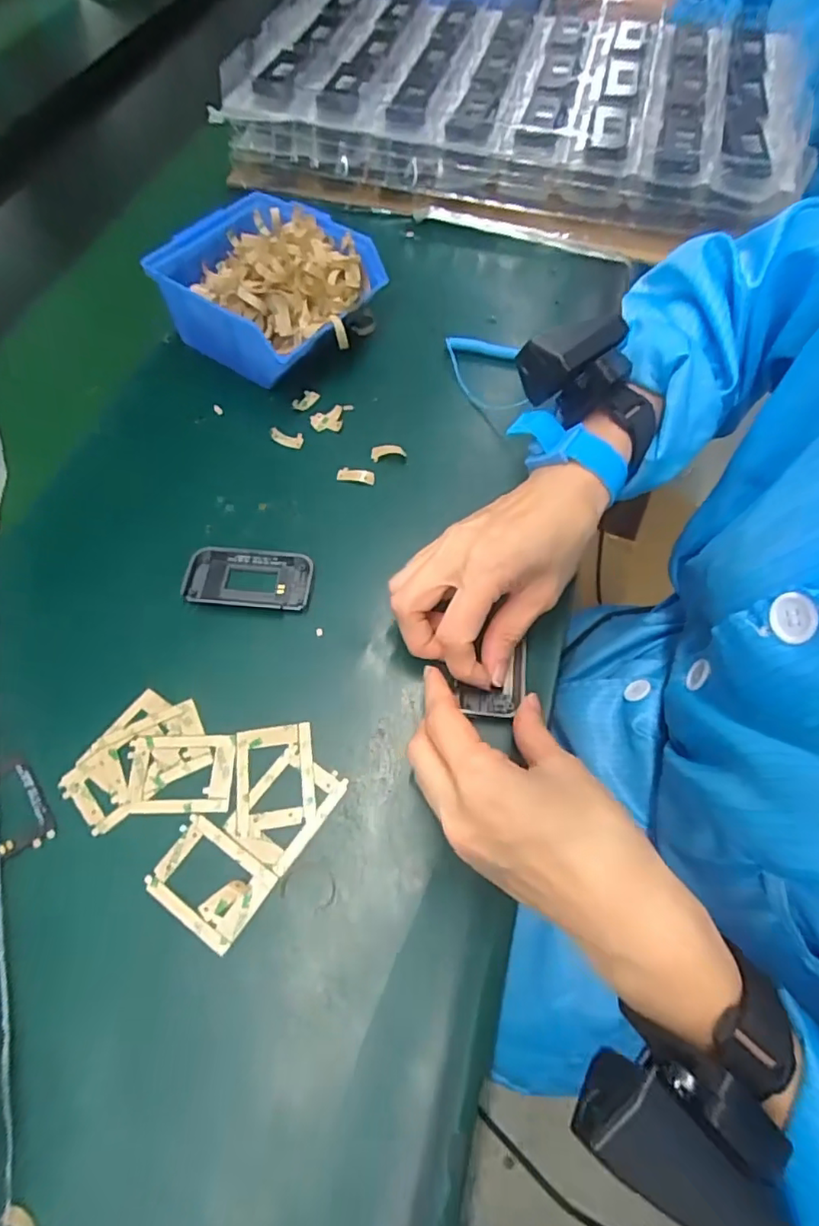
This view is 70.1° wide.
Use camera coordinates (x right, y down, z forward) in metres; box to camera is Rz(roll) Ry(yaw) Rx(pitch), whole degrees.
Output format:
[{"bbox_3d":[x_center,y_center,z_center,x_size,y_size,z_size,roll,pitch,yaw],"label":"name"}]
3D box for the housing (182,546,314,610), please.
[{"bbox_3d":[-0.099,-0.021,0.358,0.076,0.011,0.038,3,61,1],"label":"housing"}]

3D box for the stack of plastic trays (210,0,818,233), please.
[{"bbox_3d":[0.111,-0.516,0.594,0.516,0.087,0.326,14,62,9],"label":"stack of plastic trays"}]

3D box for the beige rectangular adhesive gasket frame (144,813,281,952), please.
[{"bbox_3d":[-0.096,0.128,0.279,0.053,0.004,0.041,30,65,15],"label":"beige rectangular adhesive gasket frame"}]

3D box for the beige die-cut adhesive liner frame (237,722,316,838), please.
[{"bbox_3d":[-0.070,0.085,0.303,0.039,0.004,0.054,-7,61,-4],"label":"beige die-cut adhesive liner frame"}]

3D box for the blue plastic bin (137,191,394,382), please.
[{"bbox_3d":[-0.105,-0.244,0.447,0.145,0.068,0.126,34,66,17],"label":"blue plastic bin"}]

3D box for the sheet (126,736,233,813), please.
[{"bbox_3d":[-0.120,0.083,0.303,0.054,0.004,0.040,-1,61,-1],"label":"sheet"}]

